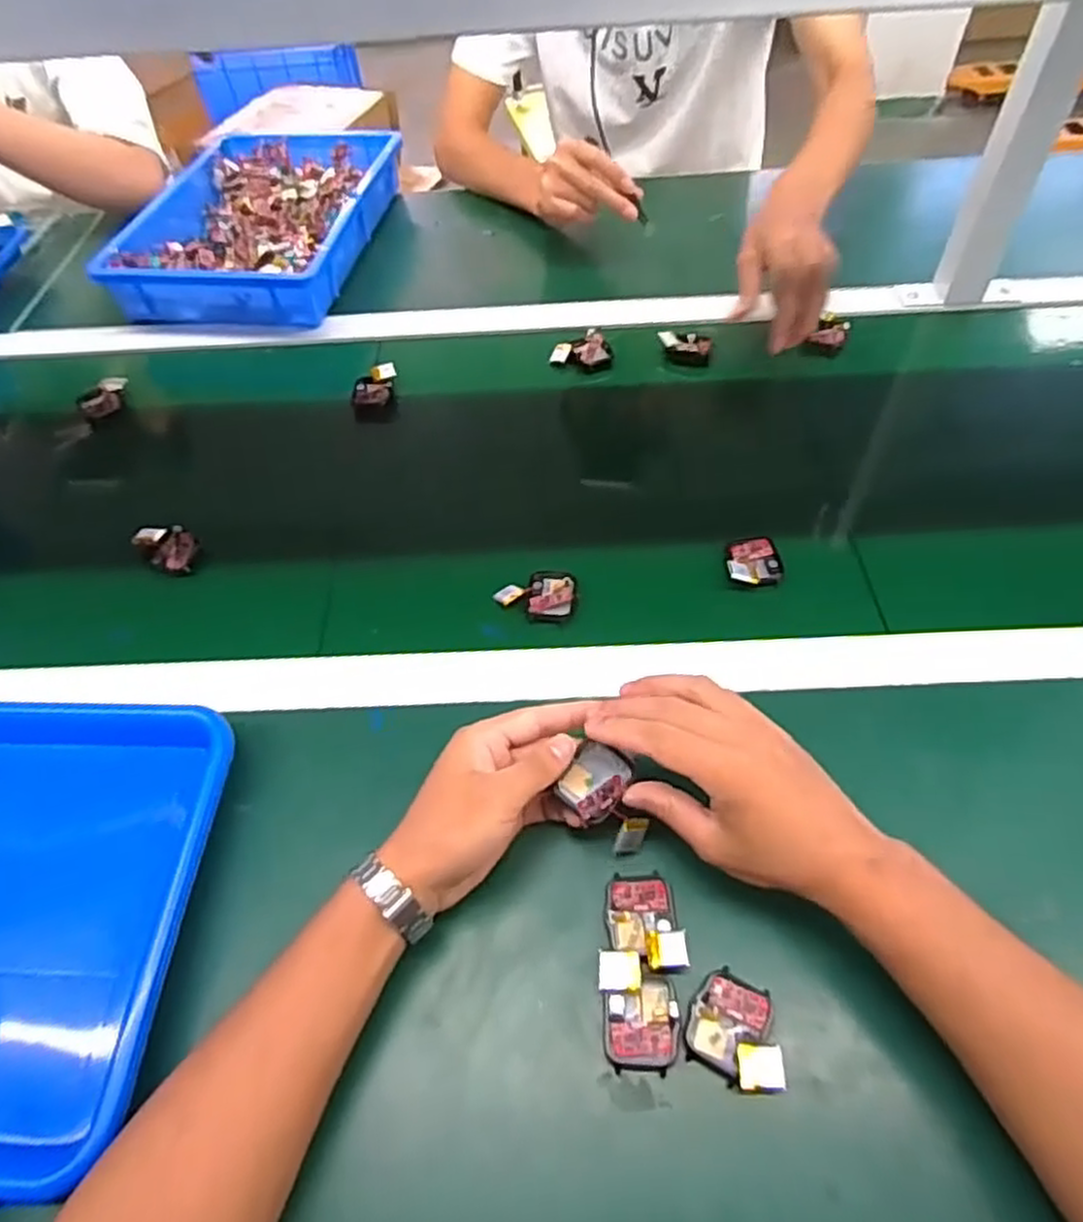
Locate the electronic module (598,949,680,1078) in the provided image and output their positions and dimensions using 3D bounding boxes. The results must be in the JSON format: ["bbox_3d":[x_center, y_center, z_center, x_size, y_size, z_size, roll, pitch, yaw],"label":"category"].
[{"bbox_3d":[0.051,0.210,0.390,0.038,0.015,0.055,-6,54,0],"label":"electronic module"}]

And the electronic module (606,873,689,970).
[{"bbox_3d":[0.058,0.175,0.416,0.041,0.018,0.051,-5,54,1],"label":"electronic module"}]

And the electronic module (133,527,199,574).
[{"bbox_3d":[-0.301,-0.054,0.596,0.051,0.021,0.035,22,59,19],"label":"electronic module"}]

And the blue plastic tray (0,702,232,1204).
[{"bbox_3d":[-0.356,0.165,0.420,0.324,0.049,0.259,0,55,4],"label":"blue plastic tray"}]

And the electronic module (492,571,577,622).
[{"bbox_3d":[-0.003,-0.013,0.562,0.057,0.012,0.044,7,56,9],"label":"electronic module"}]

